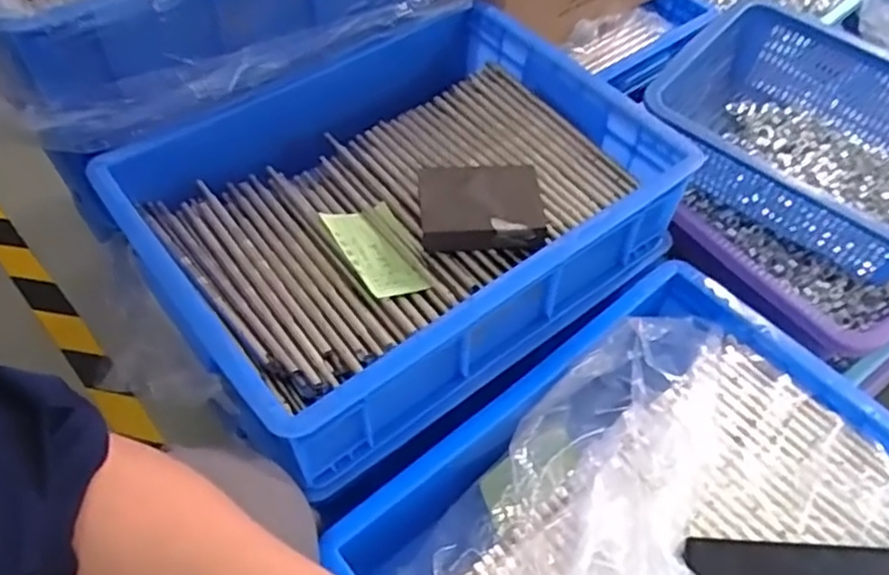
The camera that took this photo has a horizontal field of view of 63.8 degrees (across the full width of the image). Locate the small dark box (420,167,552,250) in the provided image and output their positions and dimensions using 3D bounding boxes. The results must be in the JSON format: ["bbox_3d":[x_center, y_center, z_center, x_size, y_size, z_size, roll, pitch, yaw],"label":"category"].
[{"bbox_3d":[0.031,-0.063,0.573,0.098,0.030,0.070,0,53,-1],"label":"small dark box"}]

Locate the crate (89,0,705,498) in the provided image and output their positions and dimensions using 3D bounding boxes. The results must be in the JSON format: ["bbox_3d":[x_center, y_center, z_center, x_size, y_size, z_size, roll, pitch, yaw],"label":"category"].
[{"bbox_3d":[-0.035,-0.063,0.607,0.394,0.113,0.292,-33,60,-23],"label":"crate"}]

